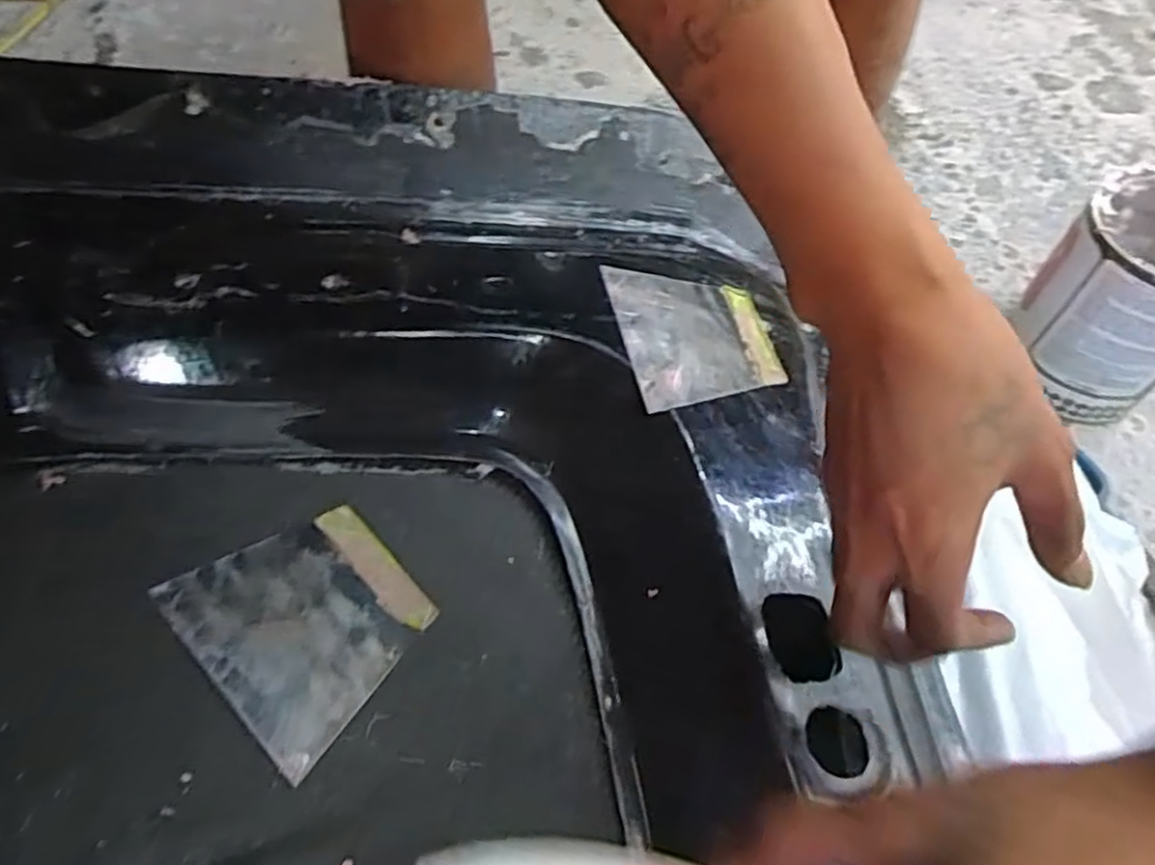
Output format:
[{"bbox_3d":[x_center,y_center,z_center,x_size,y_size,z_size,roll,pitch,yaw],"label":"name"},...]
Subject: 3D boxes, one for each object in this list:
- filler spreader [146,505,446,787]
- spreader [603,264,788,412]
[{"bbox_3d":[-0.132,0.092,0.374,0.097,0.004,0.104,-36,76,-31],"label":"filler spreader"},{"bbox_3d":[0.072,-0.062,0.470,0.096,0.004,0.108,-3,56,-19],"label":"spreader"}]

